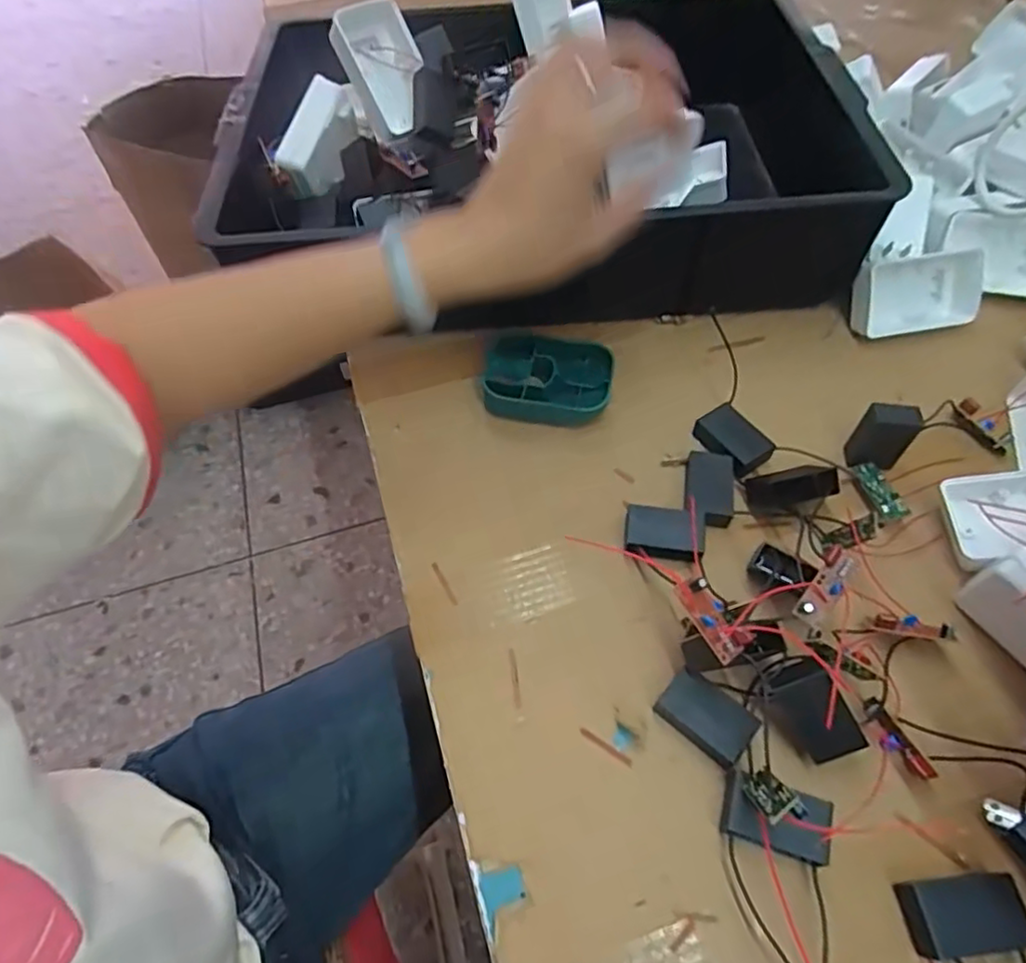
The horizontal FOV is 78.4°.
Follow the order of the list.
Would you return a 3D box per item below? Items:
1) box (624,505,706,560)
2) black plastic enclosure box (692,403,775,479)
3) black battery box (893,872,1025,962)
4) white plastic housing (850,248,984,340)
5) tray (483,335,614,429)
[{"bbox_3d":[0.096,0.035,0.399,0.049,0.019,0.033,9,58,7],"label":"box"},{"bbox_3d":[0.153,-0.028,0.435,0.034,0.016,0.048,-31,62,-17],"label":"black plastic enclosure box"},{"bbox_3d":[0.209,0.200,0.290,0.050,0.017,0.030,-6,57,-2],"label":"black battery box"},{"bbox_3d":[0.311,-0.145,0.486,0.097,0.056,0.029,-11,30,-3],"label":"white plastic housing"},{"bbox_3d":[0.025,-0.076,0.468,0.092,0.025,0.072,4,58,4],"label":"tray"}]

